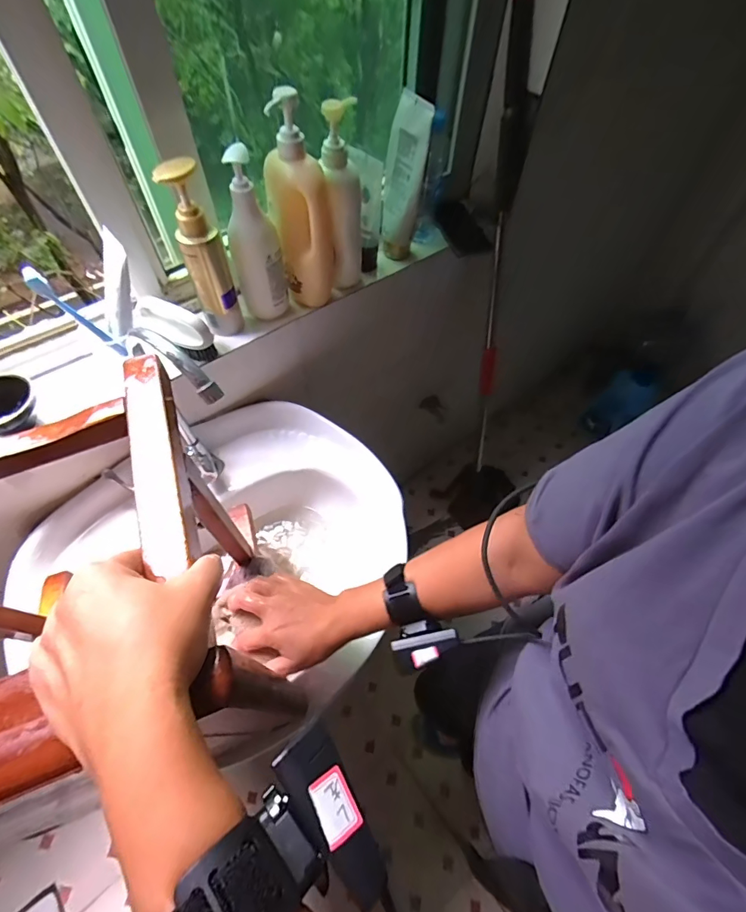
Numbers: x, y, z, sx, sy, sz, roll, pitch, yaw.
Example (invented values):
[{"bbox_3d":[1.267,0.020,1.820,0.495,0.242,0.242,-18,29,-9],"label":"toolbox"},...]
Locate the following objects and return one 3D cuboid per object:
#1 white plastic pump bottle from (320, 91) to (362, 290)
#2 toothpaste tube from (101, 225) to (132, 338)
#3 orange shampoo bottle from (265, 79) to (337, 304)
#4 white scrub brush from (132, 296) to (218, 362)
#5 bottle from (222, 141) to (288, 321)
[{"bbox_3d":[-0.043,-0.365,0.623,0.051,0.241,0.065,-1,58,-2],"label":"white plastic pump bottle"},{"bbox_3d":[-0.317,-0.208,0.520,0.017,0.127,0.050,-23,58,-43],"label":"toothpaste tube"},{"bbox_3d":[-0.101,-0.338,0.586,0.083,0.257,0.048,-9,59,-7],"label":"orange shampoo bottle"},{"bbox_3d":[-0.291,-0.184,0.613,0.121,0.068,0.042,30,62,16],"label":"white scrub brush"},{"bbox_3d":[-0.166,-0.297,0.585,0.071,0.216,0.051,-13,59,-10],"label":"bottle"}]

